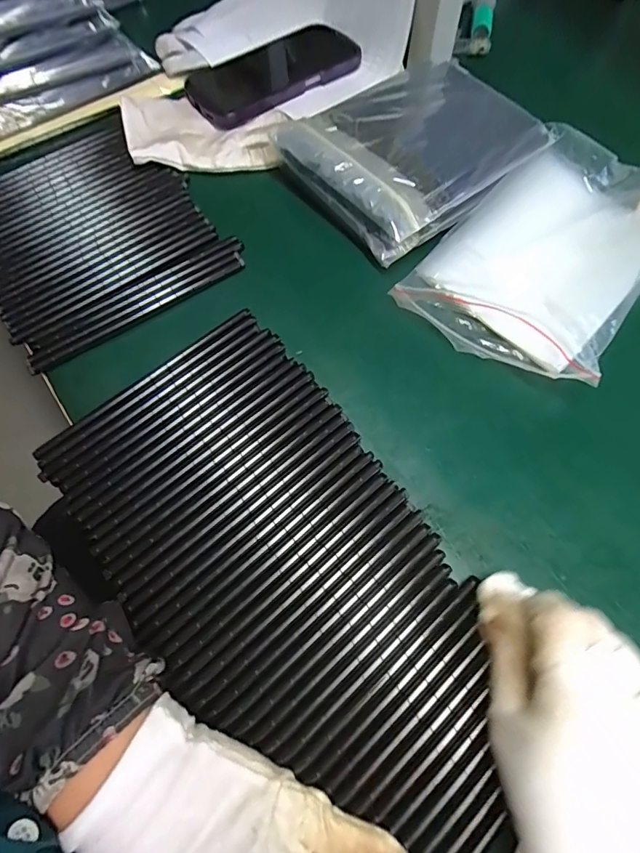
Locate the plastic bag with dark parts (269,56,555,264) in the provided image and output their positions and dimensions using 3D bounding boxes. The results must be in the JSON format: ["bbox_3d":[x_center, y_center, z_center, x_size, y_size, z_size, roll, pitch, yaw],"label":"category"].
[{"bbox_3d":[0.079,-0.236,0.389,0.196,0.045,0.150,-38,71,-16],"label":"plastic bag with dark parts"}]

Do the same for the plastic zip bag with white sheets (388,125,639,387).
[{"bbox_3d":[0.180,-0.142,0.354,0.145,0.036,0.227,35,70,14],"label":"plastic zip bag with white sheets"}]

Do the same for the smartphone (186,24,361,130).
[{"bbox_3d":[-0.043,-0.348,0.452,0.174,0.015,0.082,-34,70,-15],"label":"smartphone"}]

